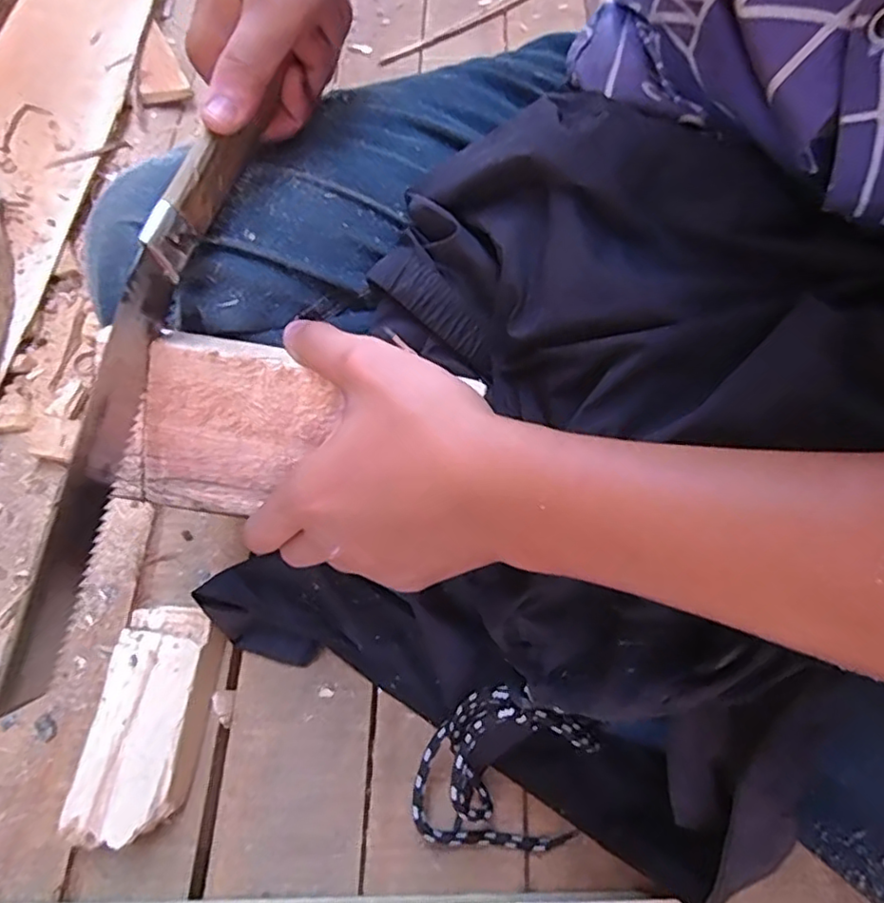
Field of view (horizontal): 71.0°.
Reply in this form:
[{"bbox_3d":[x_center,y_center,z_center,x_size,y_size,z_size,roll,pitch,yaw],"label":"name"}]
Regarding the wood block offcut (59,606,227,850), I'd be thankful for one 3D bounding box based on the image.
[{"bbox_3d":[-0.166,0.151,0.350,0.057,0.033,0.119,7,64,6],"label":"wood block offcut"}]

